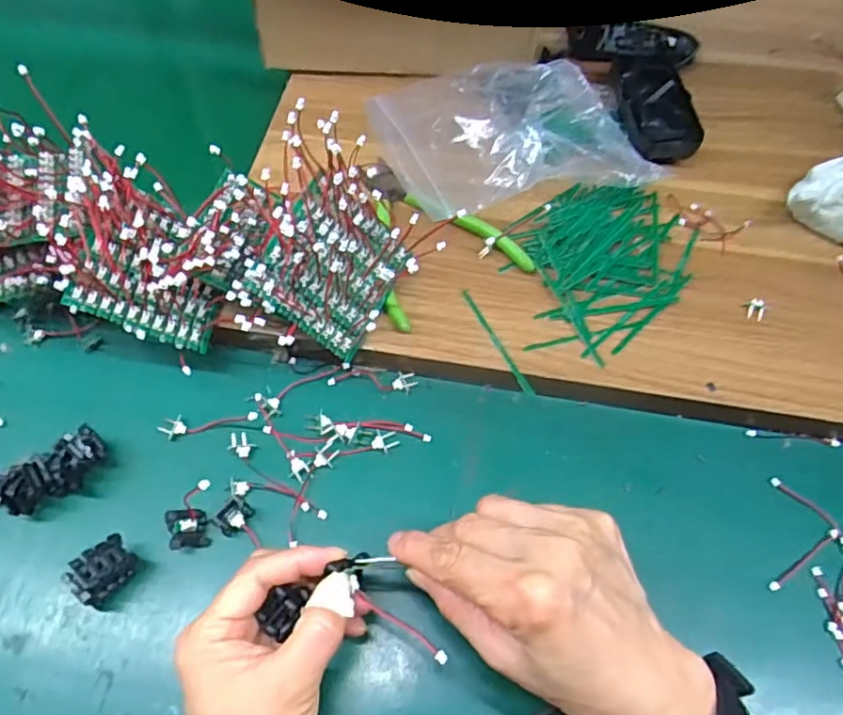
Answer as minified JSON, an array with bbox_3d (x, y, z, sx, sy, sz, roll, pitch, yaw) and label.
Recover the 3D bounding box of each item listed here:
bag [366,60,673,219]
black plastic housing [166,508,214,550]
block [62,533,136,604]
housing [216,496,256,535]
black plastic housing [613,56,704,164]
[{"bbox_3d":[0.071,-0.183,0.463,0.197,0.042,0.159,-16,62,-10],"label":"bag"},{"bbox_3d":[-0.134,0.098,0.355,0.019,0.014,0.022,-15,62,-10],"label":"black plastic housing"},{"bbox_3d":[-0.173,0.116,0.338,0.023,0.026,0.031,39,66,19],"label":"block"},{"bbox_3d":[-0.108,0.091,0.357,0.014,0.016,0.020,32,64,16],"label":"housing"},{"bbox_3d":[0.184,-0.199,0.490,0.051,0.021,0.096,-3,60,-3],"label":"black plastic housing"}]

